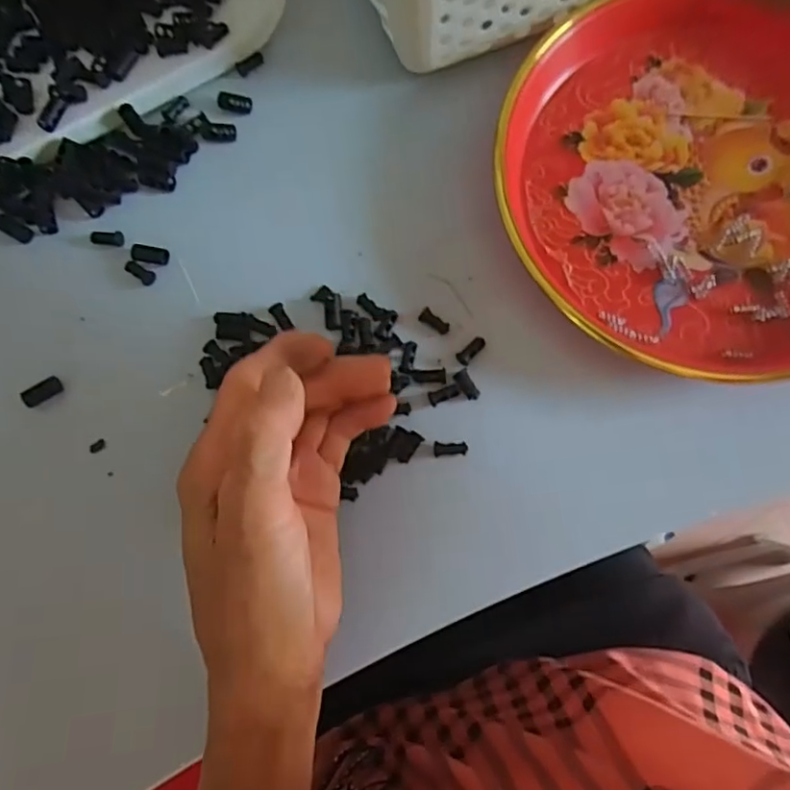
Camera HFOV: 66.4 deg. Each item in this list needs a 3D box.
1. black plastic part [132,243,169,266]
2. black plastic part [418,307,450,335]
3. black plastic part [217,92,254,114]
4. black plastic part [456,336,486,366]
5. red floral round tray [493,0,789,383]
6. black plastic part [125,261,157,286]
[{"bbox_3d":[-0.130,-0.075,0.319,0.018,0.006,0.010,10,79,3],"label":"black plastic part"},{"bbox_3d":[0.020,-0.038,0.313,0.016,0.004,0.008,35,81,8],"label":"black plastic part"},{"bbox_3d":[-0.090,-0.165,0.341,0.018,0.005,0.009,7,79,3],"label":"black plastic part"},{"bbox_3d":[0.039,-0.023,0.310,0.008,0.004,0.019,41,82,9],"label":"black plastic part"},{"bbox_3d":[0.169,-0.120,0.315,0.211,0.030,0.216,0,79,1],"label":"red floral round tray"},{"bbox_3d":[-0.135,-0.065,0.318,0.018,0.004,0.008,38,82,8],"label":"black plastic part"}]

